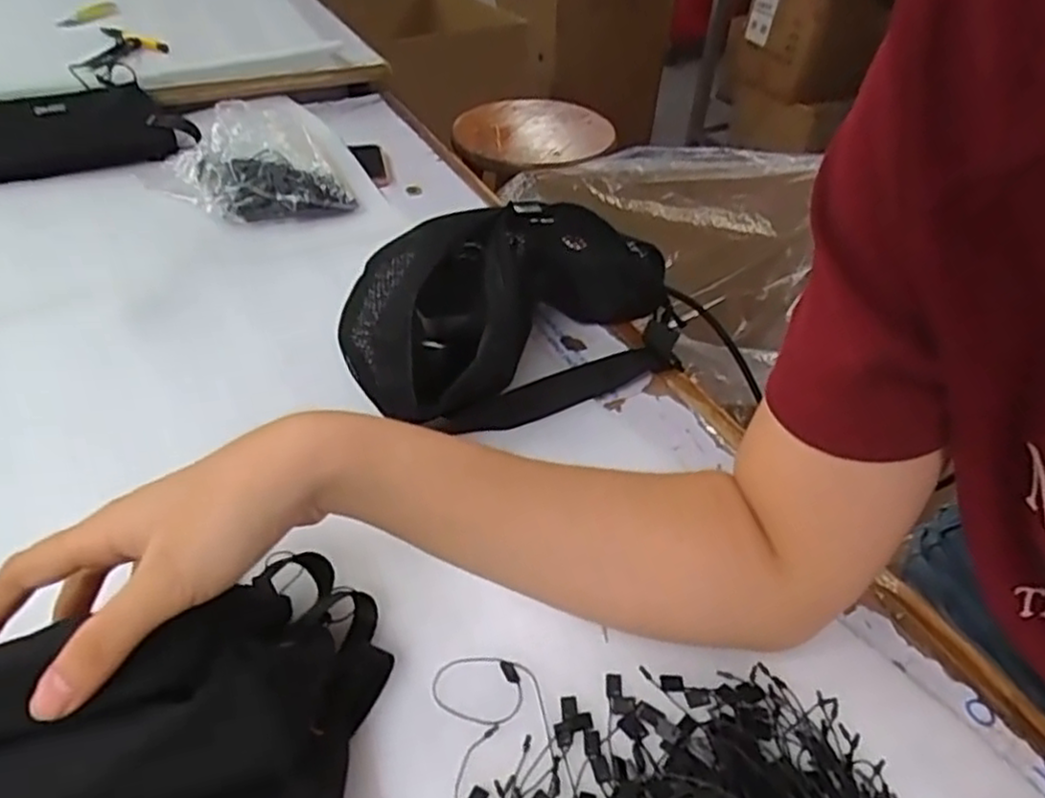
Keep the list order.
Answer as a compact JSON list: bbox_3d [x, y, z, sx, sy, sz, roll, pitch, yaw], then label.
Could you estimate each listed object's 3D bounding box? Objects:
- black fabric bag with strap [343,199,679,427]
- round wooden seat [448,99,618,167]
[{"bbox_3d":[-0.002,-0.077,0.487,0.227,0.098,0.155,-19,47,-24],"label":"black fabric bag with strap"},{"bbox_3d":[0.021,-0.441,1.193,0.234,0.034,0.249,3,42,-2],"label":"round wooden seat"}]

